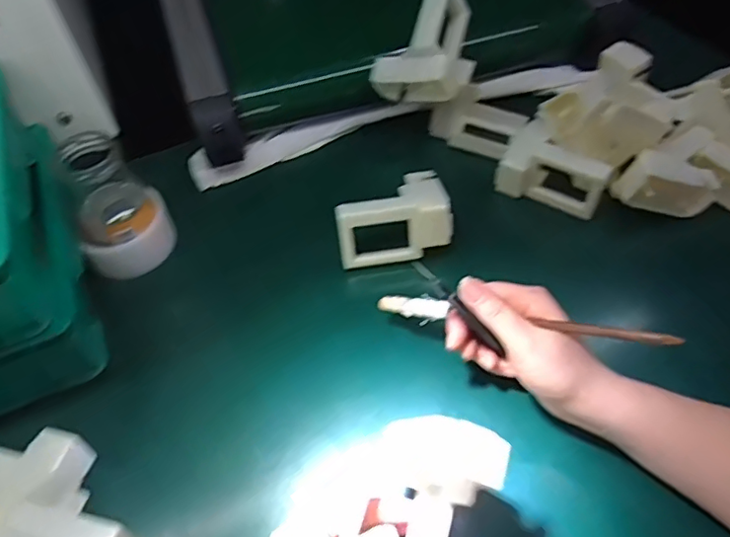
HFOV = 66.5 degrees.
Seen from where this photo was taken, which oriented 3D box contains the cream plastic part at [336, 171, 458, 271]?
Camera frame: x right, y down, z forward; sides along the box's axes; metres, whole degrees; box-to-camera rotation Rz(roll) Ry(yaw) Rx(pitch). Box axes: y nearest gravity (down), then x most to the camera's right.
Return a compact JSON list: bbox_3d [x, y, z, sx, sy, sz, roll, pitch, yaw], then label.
[{"bbox_3d":[0.025,-0.051,0.523,0.099,0.067,0.079,-6,53,-1],"label":"cream plastic part"}]

